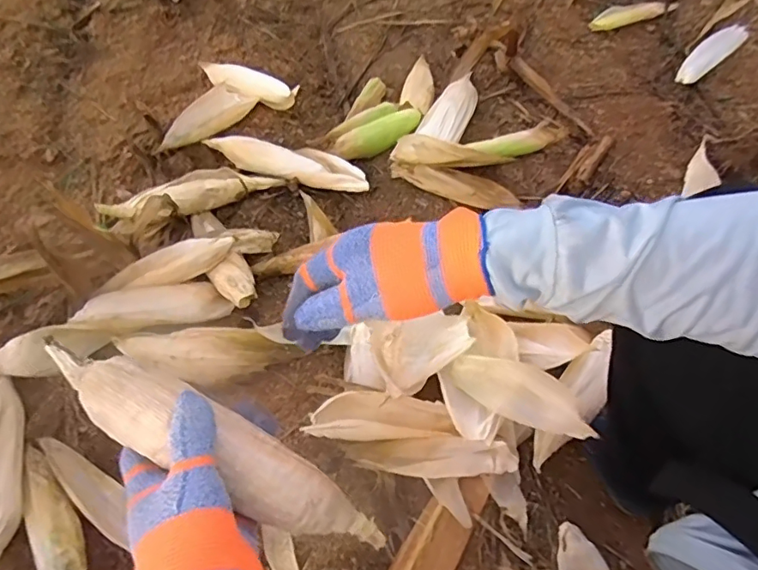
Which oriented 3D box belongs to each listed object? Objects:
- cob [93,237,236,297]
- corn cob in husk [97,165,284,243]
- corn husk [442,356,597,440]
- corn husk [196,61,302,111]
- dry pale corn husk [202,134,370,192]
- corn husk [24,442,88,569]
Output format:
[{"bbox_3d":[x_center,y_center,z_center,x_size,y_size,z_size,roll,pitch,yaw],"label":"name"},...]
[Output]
[{"bbox_3d":[-0.316,-0.024,0.826,0.200,0.056,0.046,-19,62,-7],"label":"cob"},{"bbox_3d":[-0.316,-0.151,0.939,0.290,0.064,0.074,-25,63,-10],"label":"corn cob in husk"},{"bbox_3d":[0.187,0.141,0.705,0.209,0.045,0.065,19,60,43],"label":"corn husk"},{"bbox_3d":[-0.274,-0.408,1.088,0.243,0.058,0.054,23,65,15],"label":"corn husk"},{"bbox_3d":[-0.169,-0.223,0.965,0.309,0.042,0.055,13,63,10],"label":"dry pale corn husk"},{"bbox_3d":[-0.404,0.289,0.671,0.058,0.039,0.193,-30,64,-13],"label":"corn husk"}]

